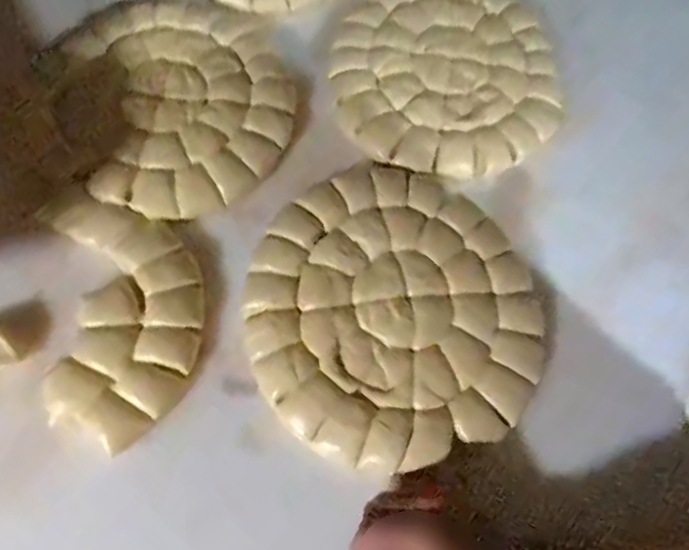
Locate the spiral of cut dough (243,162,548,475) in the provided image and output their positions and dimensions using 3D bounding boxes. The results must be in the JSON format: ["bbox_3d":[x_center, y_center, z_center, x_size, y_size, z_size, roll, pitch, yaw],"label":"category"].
[{"bbox_3d":[0.040,0.022,0.540,0.253,0.018,0.268,1,66,-2],"label":"spiral of cut dough"}]

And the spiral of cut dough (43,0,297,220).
[{"bbox_3d":[-0.171,-0.190,0.611,0.226,0.029,0.266,-18,68,-10],"label":"spiral of cut dough"}]

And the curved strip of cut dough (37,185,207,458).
[{"bbox_3d":[-0.189,0.027,0.528,0.125,0.016,0.226,-10,67,-7],"label":"curved strip of cut dough"}]

